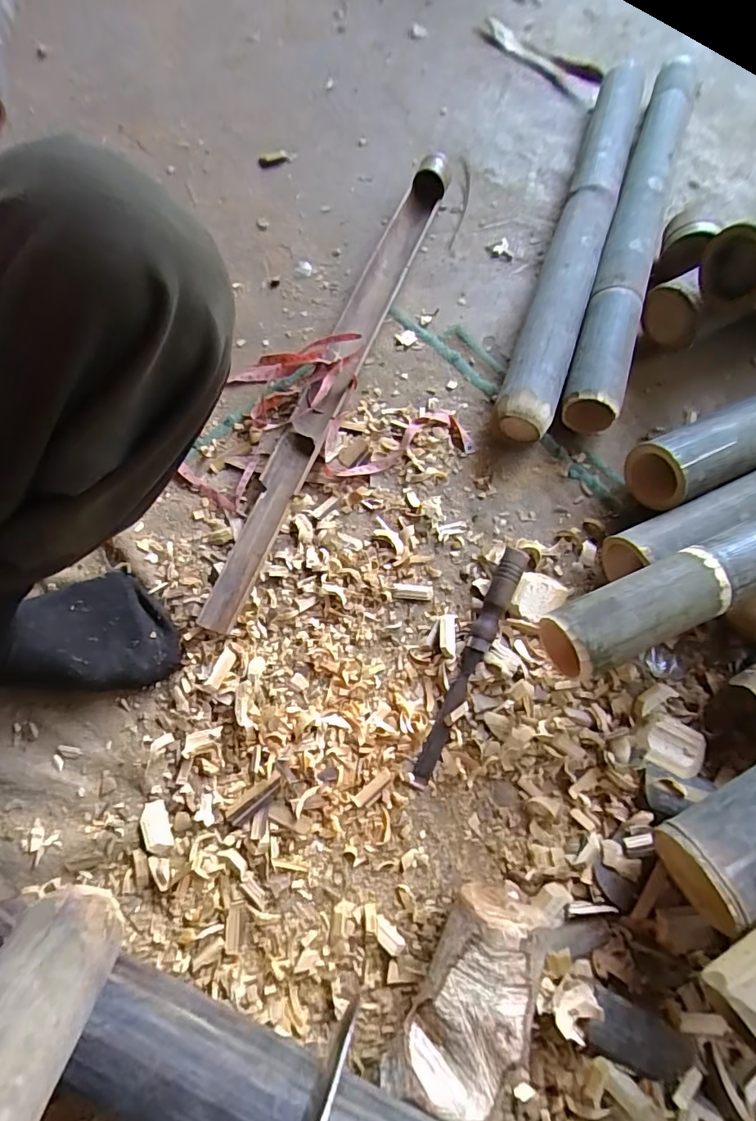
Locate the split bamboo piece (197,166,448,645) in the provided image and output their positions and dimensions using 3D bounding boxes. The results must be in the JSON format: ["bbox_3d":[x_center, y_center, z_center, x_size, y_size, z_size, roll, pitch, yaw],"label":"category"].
[{"bbox_3d":[-0.046,-0.230,0.584,0.047,0.044,0.666,21,72,6],"label":"split bamboo piece"}]

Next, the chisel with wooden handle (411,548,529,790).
[{"bbox_3d":[0.088,0.099,0.476,0.022,0.035,0.238,25,72,7],"label":"chisel with wooden handle"}]

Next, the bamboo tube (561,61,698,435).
[{"bbox_3d":[0.343,-0.447,0.664,0.071,0.063,0.652,20,72,6],"label":"bamboo tube"}]

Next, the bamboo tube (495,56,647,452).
[{"bbox_3d":[0.259,-0.418,0.651,0.065,0.065,0.636,19,72,5],"label":"bamboo tube"}]

